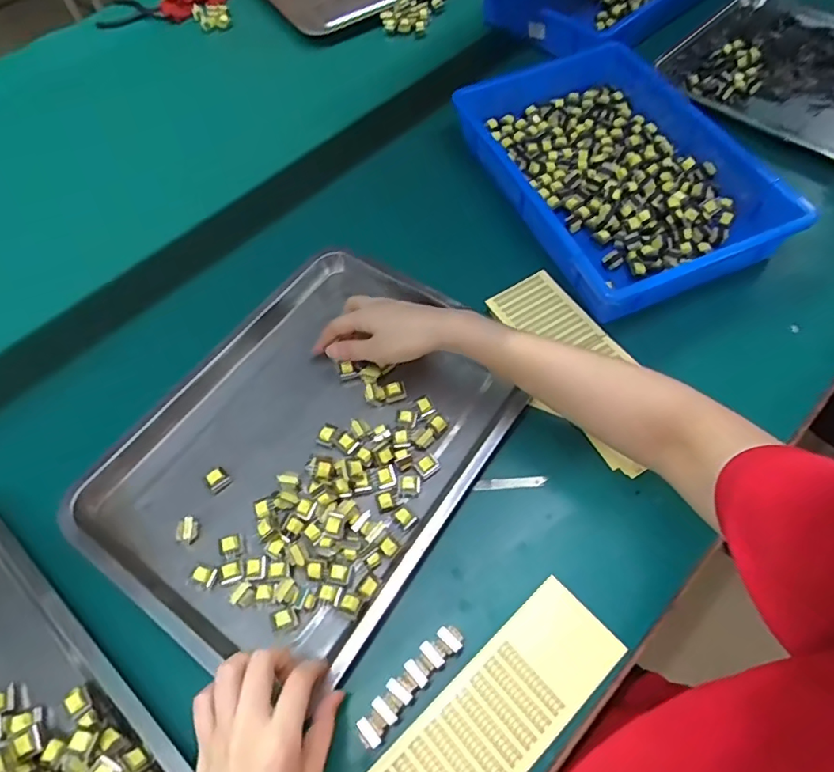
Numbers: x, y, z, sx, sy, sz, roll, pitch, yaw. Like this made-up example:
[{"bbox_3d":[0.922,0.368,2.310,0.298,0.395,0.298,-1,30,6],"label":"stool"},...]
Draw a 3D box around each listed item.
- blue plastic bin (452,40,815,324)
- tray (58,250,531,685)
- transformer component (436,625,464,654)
[{"bbox_3d":[0.220,-0.251,0.622,0.240,0.069,0.367,-20,61,-8],"label":"blue plastic bin"},{"bbox_3d":[-0.099,0.047,0.513,0.296,0.036,0.370,31,67,19],"label":"tray"},{"bbox_3d":[0.026,0.196,0.423,0.020,0.025,0.018,37,69,21],"label":"transformer component"}]

